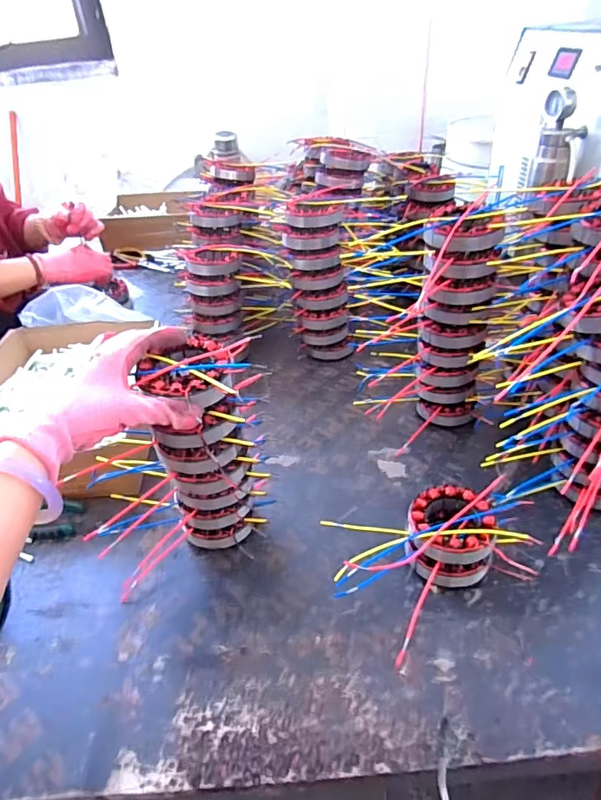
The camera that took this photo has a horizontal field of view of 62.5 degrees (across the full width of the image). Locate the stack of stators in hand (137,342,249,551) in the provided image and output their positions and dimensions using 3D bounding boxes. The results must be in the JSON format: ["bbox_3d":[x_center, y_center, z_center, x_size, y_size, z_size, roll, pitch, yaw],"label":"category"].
[{"bbox_3d":[-0.091,0.060,0.499,0.086,0.226,0.082,5,33,10],"label":"stack of stators in hand"}]

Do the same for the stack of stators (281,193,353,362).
[{"bbox_3d":[0.028,-0.182,0.811,0.091,0.255,0.081,-9,39,-5],"label":"stack of stators"}]

